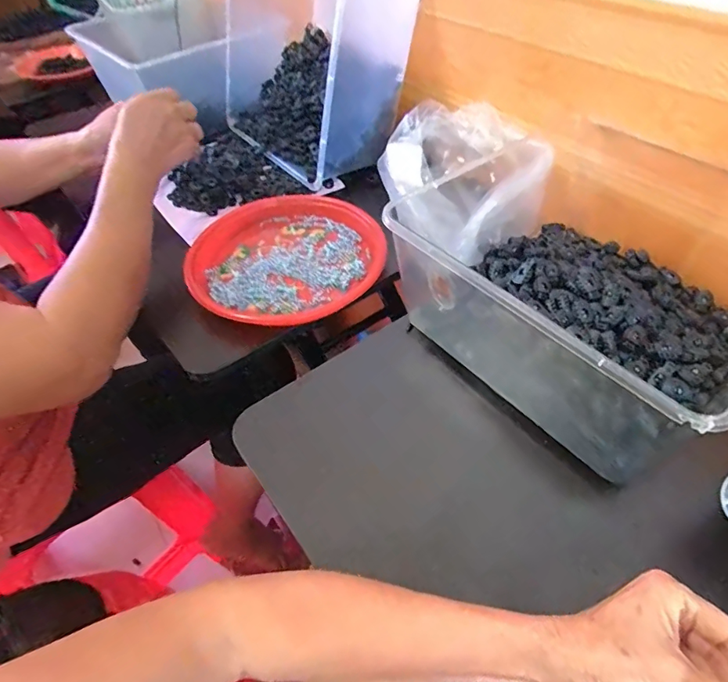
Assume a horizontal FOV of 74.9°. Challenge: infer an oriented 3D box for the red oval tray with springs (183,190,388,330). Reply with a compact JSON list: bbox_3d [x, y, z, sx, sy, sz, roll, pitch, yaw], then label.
[{"bbox_3d":[-0.098,-0.117,0.600,0.235,0.025,0.253,-12,49,-6],"label":"red oval tray with springs"}]

